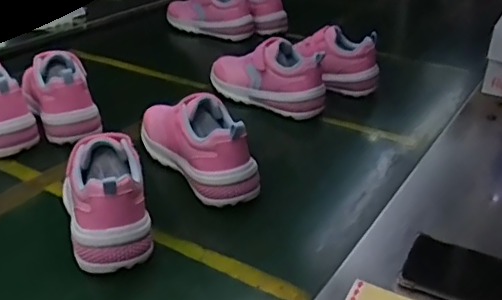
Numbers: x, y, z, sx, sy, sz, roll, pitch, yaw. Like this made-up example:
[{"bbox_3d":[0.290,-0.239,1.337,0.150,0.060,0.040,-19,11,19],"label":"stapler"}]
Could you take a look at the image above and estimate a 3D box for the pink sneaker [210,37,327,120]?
[{"bbox_3d":[0.027,-0.116,0.870,0.197,0.108,0.068,21,31,28],"label":"pink sneaker"}]

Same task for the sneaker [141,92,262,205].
[{"bbox_3d":[-0.068,-0.020,0.677,0.061,0.096,0.193,-17,34,-37],"label":"sneaker"}]

